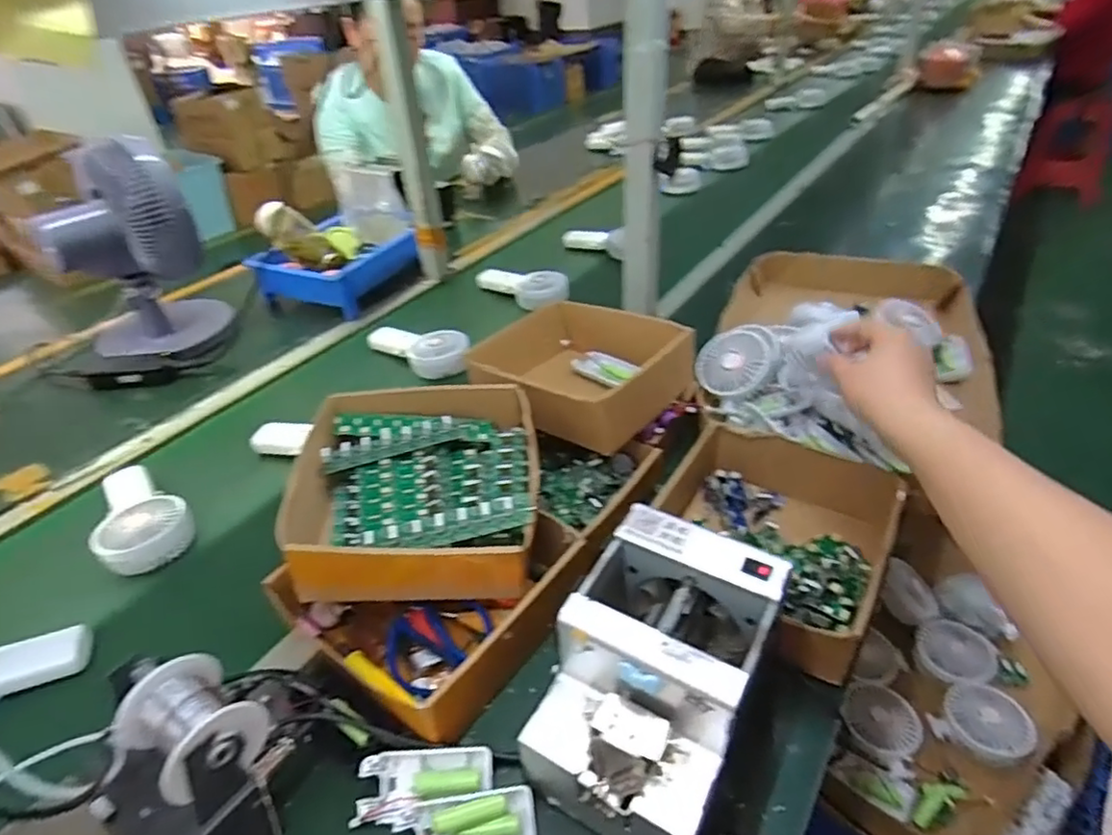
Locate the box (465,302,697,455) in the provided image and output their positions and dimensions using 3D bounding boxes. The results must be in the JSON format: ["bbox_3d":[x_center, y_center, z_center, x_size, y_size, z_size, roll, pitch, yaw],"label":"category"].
[{"bbox_3d":[0.021,-0.056,0.729,0.206,0.083,0.192,24,45,33],"label":"box"}]

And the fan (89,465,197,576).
[{"bbox_3d":[-0.476,0.108,0.716,0.088,0.046,0.173,-31,44,-31],"label":"fan"}]

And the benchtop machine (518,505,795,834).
[{"bbox_3d":[0.073,0.188,0.452,0.121,0.148,0.171,18,42,27],"label":"benchtop machine"}]

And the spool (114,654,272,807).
[{"bbox_3d":[-0.234,0.204,0.414,0.080,0.063,0.064,22,44,31],"label":"spool"}]

